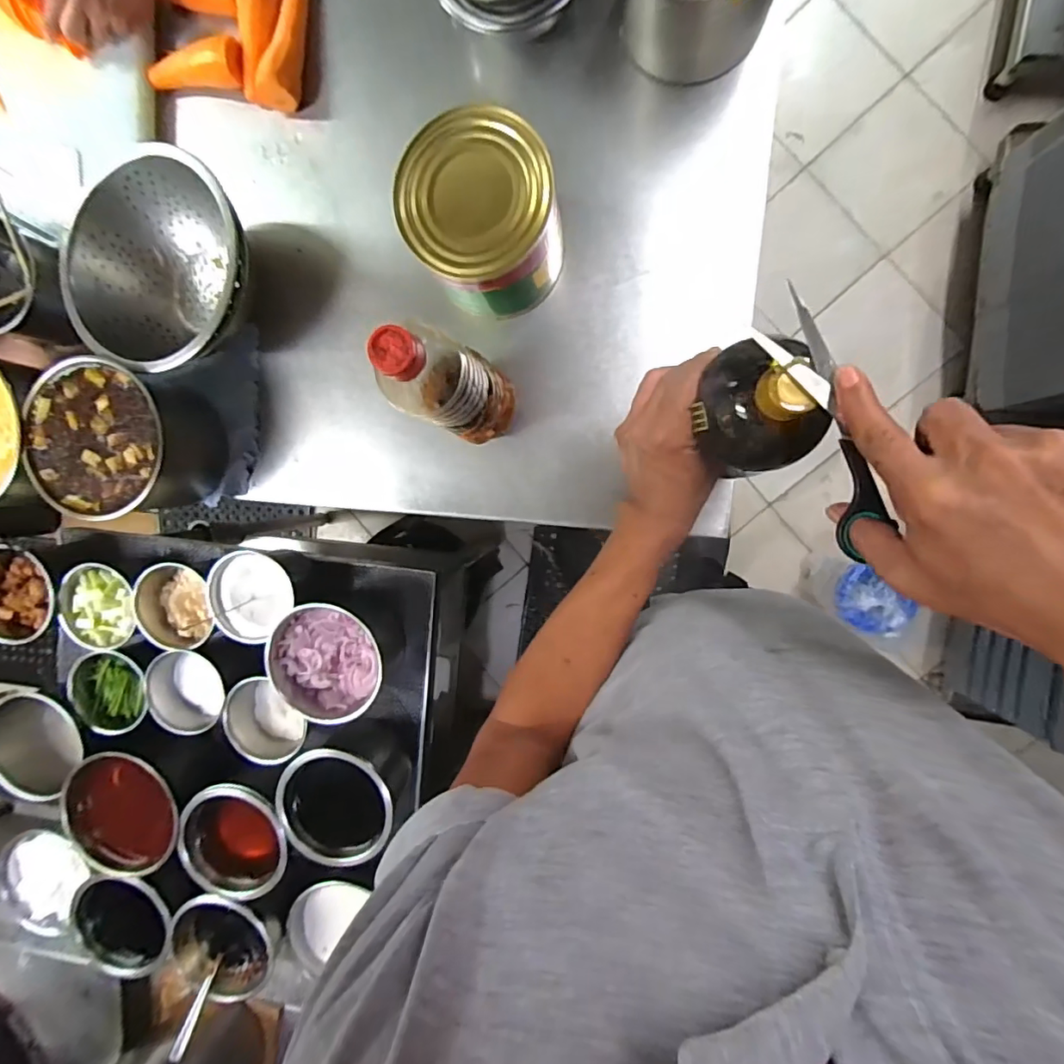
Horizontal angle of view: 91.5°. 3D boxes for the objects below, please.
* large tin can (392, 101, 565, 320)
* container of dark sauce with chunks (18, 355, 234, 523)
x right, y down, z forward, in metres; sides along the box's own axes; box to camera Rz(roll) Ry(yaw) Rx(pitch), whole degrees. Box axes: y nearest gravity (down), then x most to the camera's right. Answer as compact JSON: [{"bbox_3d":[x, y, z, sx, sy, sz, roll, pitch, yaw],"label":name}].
[{"bbox_3d":[-0.044,-0.315,0.544,0.144,0.151,0.142,1,95,7],"label":"large tin can"},{"bbox_3d":[-0.483,-0.107,0.627,0.163,0.108,0.171,1,95,7],"label":"container of dark sauce with chunks"}]

